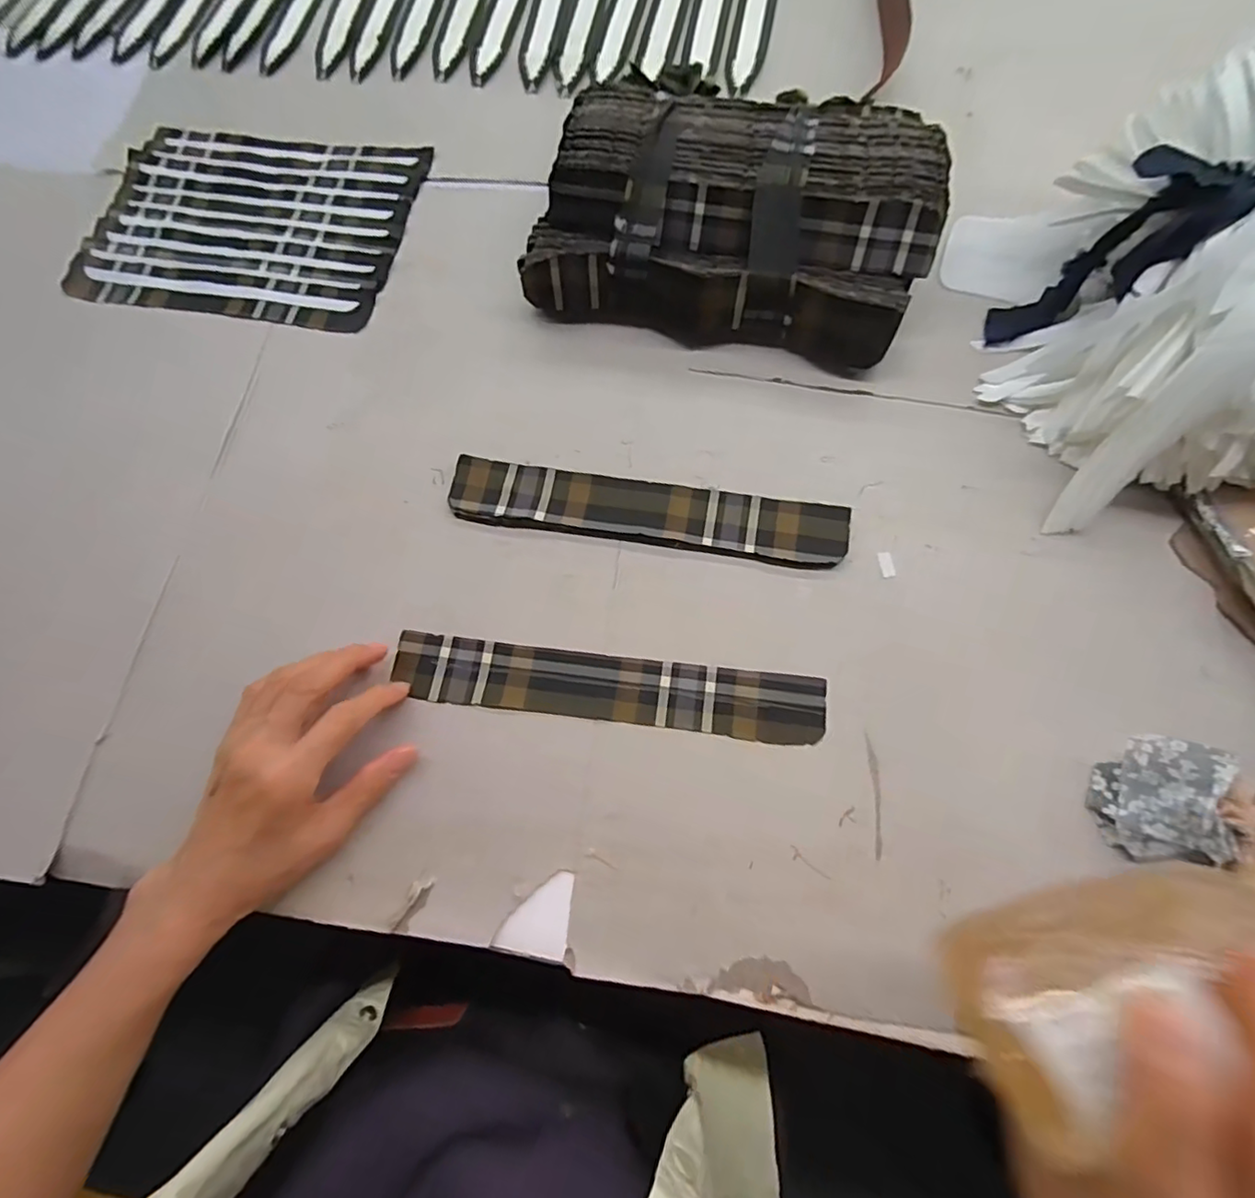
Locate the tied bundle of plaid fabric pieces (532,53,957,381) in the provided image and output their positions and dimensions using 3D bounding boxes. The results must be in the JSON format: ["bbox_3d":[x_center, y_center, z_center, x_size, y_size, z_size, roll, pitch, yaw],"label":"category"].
[{"bbox_3d":[0.080,-0.285,0.432,0.261,0.073,0.184,14,72,7],"label":"tied bundle of plaid fabric pieces"}]

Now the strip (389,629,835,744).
[{"bbox_3d":[-0.014,0.054,0.363,0.259,0.006,0.040,6,71,5],"label":"strip"}]

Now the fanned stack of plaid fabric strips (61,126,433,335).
[{"bbox_3d":[-0.315,-0.314,0.497,0.262,0.010,0.191,11,72,9],"label":"fanned stack of plaid fabric strips"}]

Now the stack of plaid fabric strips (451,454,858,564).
[{"bbox_3d":[0.011,-0.058,0.393,0.258,0.006,0.043,9,72,6],"label":"stack of plaid fabric strips"}]

